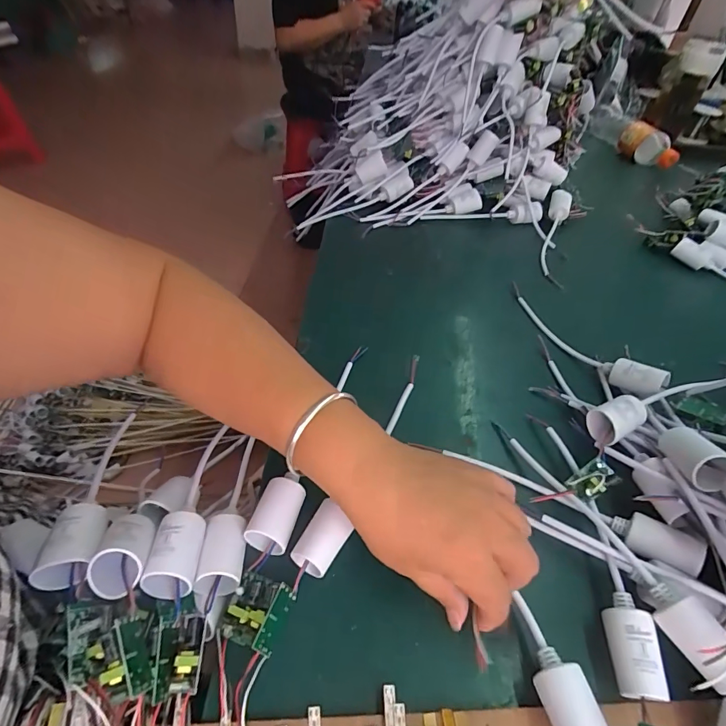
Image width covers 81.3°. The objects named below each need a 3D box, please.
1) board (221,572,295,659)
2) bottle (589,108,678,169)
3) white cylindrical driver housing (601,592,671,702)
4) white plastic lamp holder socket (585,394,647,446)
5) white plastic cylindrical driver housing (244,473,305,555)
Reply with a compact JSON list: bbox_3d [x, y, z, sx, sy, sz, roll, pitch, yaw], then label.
[{"bbox_3d":[-0.064,0.146,0.250,0.034,0.017,0.036,18,48,11],"label":"board"},{"bbox_3d":[0.549,-0.460,0.867,0.055,0.058,0.225,-2,48,-7],"label":"bottle"},{"bbox_3d":[0.156,0.167,0.250,0.024,0.025,0.053,9,47,2],"label":"white cylindrical driver housing"},{"bbox_3d":[0.203,0.046,0.341,0.048,0.028,0.027,-21,53,-23],"label":"white plastic lamp holder socket"},{"bbox_3d":[-0.057,0.100,0.285,0.027,0.022,0.045,17,48,10],"label":"white plastic cylindrical driver housing"}]

